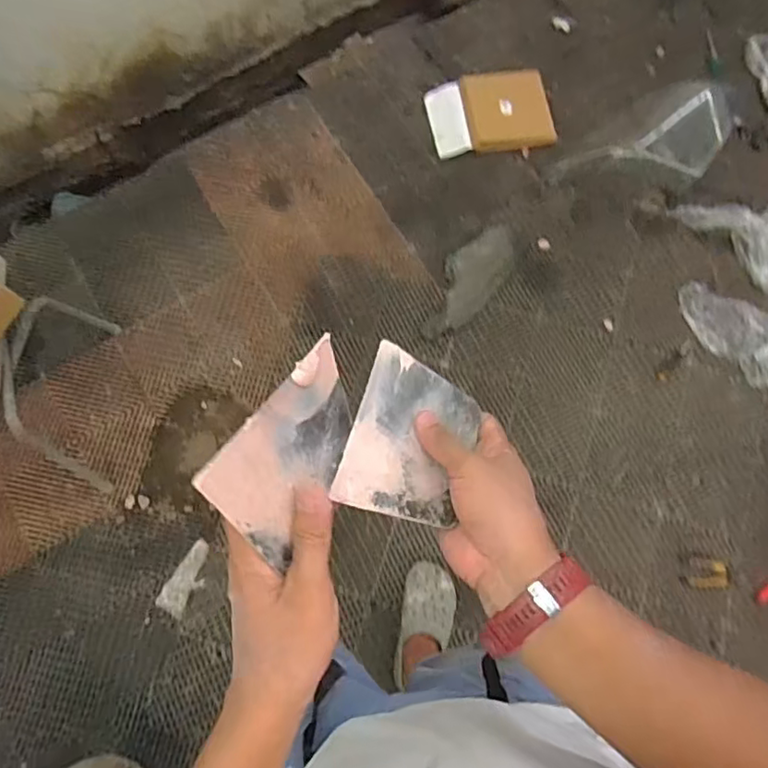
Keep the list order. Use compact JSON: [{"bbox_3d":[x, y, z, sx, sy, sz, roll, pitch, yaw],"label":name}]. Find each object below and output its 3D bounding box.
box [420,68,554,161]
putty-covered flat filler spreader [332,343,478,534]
[{"bbox_3d":[0.314,-0.790,1.745,0.359,0.042,0.246,-9,76,-2],"label":"box"},{"bbox_3d":[0.023,0.041,0.460,0.095,0.004,0.136,25,55,-11],"label":"putty-covered flat filler spreader"}]

